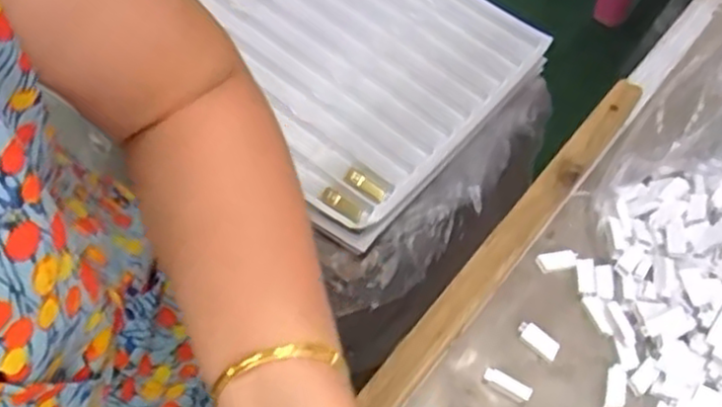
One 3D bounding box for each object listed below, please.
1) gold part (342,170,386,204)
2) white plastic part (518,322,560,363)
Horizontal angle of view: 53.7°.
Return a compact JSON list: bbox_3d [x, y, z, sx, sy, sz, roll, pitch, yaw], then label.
[{"bbox_3d":[0.004,-0.014,0.647,0.041,0.010,0.014,35,62,18],"label":"gold part"},{"bbox_3d":[0.098,0.077,0.399,0.024,0.007,0.011,32,62,16],"label":"white plastic part"}]

